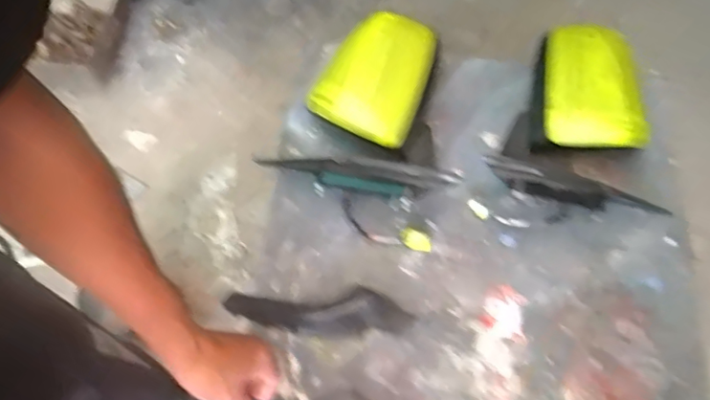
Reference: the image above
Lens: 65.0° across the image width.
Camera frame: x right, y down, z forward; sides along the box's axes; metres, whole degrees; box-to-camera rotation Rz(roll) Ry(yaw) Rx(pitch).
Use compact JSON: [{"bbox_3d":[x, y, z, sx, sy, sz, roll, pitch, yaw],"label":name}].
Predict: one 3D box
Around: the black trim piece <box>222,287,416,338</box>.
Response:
[{"bbox_3d":[-0.046,0.133,0.670,0.230,0.044,0.058,1,64,0],"label":"black trim piece"}]

